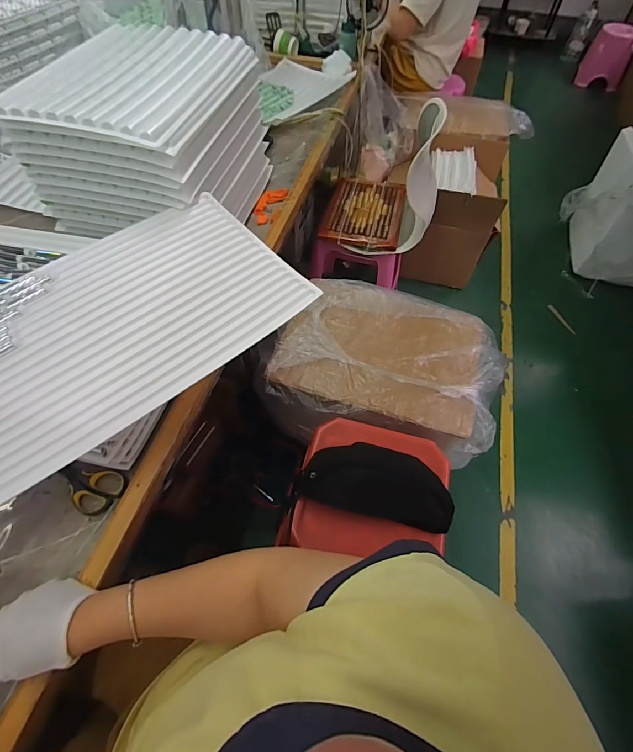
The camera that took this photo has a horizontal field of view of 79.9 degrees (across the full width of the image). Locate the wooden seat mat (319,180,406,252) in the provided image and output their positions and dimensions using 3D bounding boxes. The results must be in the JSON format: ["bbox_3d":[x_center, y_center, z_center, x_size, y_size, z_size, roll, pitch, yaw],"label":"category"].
[{"bbox_3d":[0.165,-0.559,1.286,0.248,0.025,0.358,11,57,6],"label":"wooden seat mat"}]

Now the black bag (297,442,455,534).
[{"bbox_3d":[0.115,0.201,0.717,0.276,0.057,0.114,13,57,7],"label":"black bag"}]

